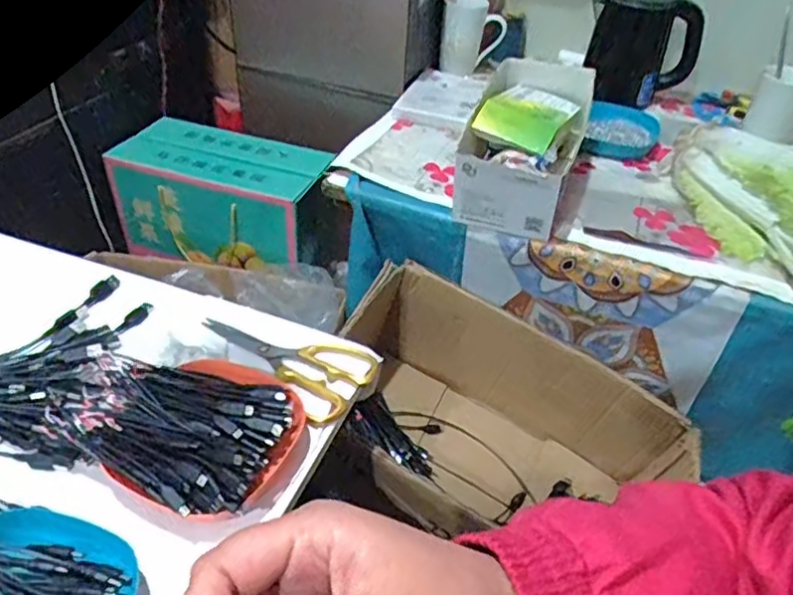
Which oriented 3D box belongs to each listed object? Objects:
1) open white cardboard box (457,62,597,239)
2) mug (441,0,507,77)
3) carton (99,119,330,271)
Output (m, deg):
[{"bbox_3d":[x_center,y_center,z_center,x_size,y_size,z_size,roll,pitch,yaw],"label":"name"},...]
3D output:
[{"bbox_3d":[0.168,-0.206,0.800,0.134,0.094,0.263,17,54,13],"label":"open white cardboard box"},{"bbox_3d":[0.129,-0.449,1.077,0.105,0.116,0.097,8,41,3],"label":"mug"},{"bbox_3d":[-0.275,-0.160,1.023,0.316,0.159,0.155,16,42,13],"label":"carton"}]

